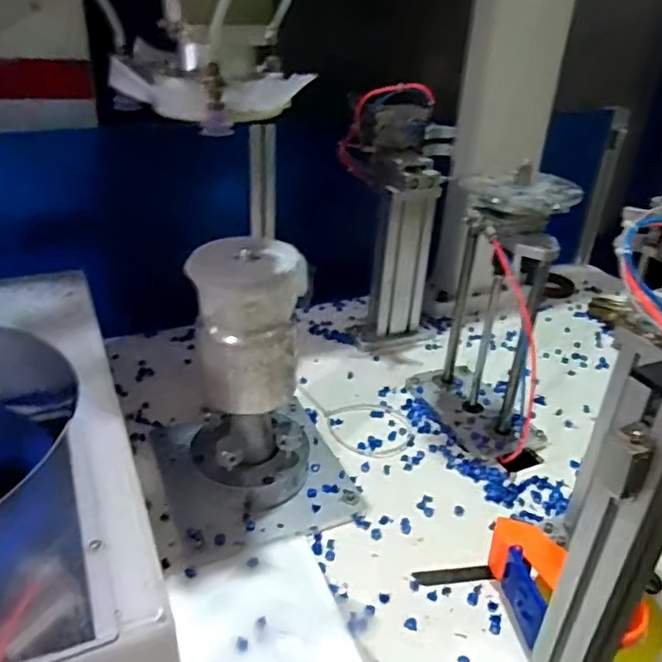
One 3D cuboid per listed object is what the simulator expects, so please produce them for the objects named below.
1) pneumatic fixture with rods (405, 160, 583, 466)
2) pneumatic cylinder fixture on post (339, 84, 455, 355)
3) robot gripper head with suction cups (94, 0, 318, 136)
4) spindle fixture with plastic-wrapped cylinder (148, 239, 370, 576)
[{"bbox_3d":[0.215,-0.021,0.779,0.116,0.336,0.197,-10,33,-23],"label":"pneumatic fixture with rods"},{"bbox_3d":[0.092,-0.168,0.951,0.156,0.392,0.137,2,30,-3],"label":"pneumatic cylinder fixture on post"},{"bbox_3d":[-0.099,-0.258,0.486,0.155,0.158,0.122,0,30,-6],"label":"robot gripper head with suction cups"},{"bbox_3d":[-0.092,0.056,0.673,0.219,0.295,0.211,-9,32,-21],"label":"spindle fixture with plastic-wrapped cylinder"}]

